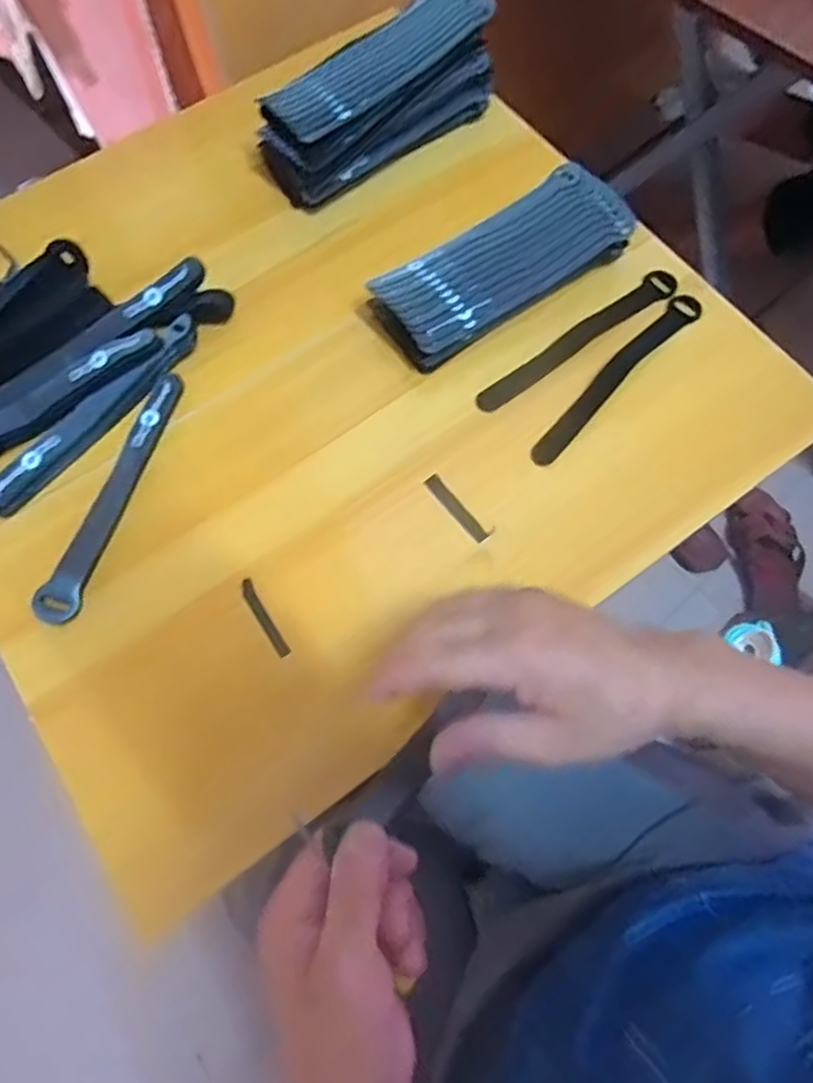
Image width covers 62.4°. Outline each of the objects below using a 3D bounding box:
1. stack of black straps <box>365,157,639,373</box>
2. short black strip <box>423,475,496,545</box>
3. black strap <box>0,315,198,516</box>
[{"bbox_3d":[0.072,-0.217,0.528,0.208,0.041,0.084,-34,73,-11],"label":"stack of black straps"},{"bbox_3d":[0.037,-0.024,0.485,0.013,0.004,0.062,-38,73,-12],"label":"short black strip"},{"bbox_3d":[-0.233,-0.097,0.505,0.024,0.021,0.196,40,75,14],"label":"black strap"}]

